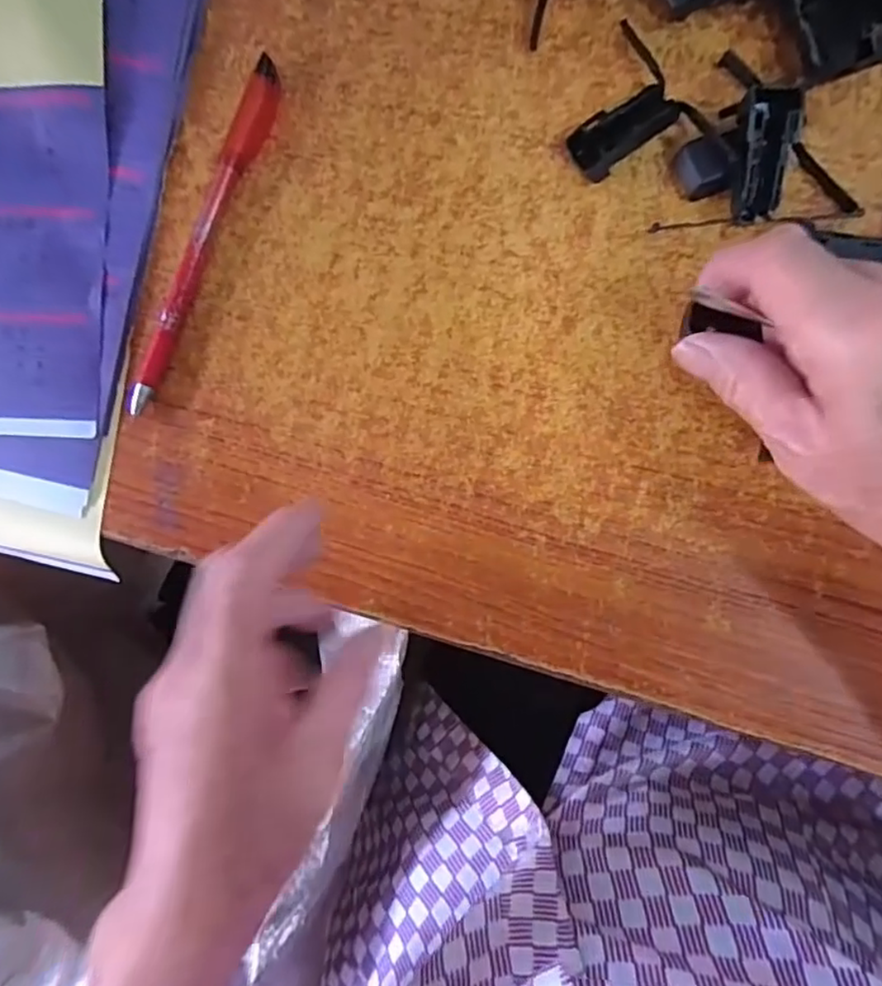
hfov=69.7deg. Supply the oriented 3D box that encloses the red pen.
[{"bbox_3d":[-0.114,-0.120,0.300,0.013,0.008,0.171,25,93,8],"label":"red pen"}]

